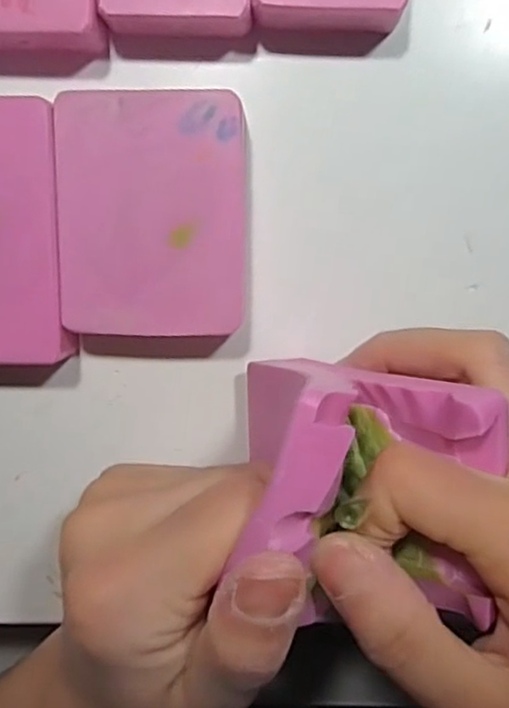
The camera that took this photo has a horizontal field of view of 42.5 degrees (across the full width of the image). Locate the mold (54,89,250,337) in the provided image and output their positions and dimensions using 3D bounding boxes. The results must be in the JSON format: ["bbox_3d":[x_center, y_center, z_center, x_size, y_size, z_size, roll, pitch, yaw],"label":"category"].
[{"bbox_3d":[-0.030,-0.042,0.200,0.054,0.019,0.069,1,100,2],"label":"mold"}]

